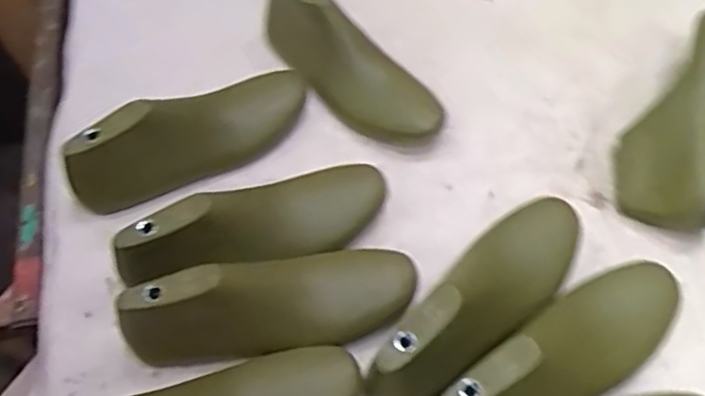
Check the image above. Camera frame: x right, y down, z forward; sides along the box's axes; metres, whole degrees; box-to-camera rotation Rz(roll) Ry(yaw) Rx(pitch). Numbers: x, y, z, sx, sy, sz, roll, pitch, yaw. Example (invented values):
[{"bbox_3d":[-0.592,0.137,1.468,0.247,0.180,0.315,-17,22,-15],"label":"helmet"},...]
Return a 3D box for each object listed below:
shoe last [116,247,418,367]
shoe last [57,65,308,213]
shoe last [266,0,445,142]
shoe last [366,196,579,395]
[{"bbox_3d":[-0.064,0.089,0.575,0.250,0.081,0.073,-17,58,-10],"label":"shoe last"},{"bbox_3d":[-0.152,-0.068,0.670,0.247,0.082,0.067,-36,63,-20],"label":"shoe last"},{"bbox_3d":[-0.010,-0.140,0.734,0.246,0.083,0.064,42,66,10],"label":"shoe last"},{"bbox_3d":[0.114,0.081,0.582,0.079,0.081,0.252,35,64,22],"label":"shoe last"}]

